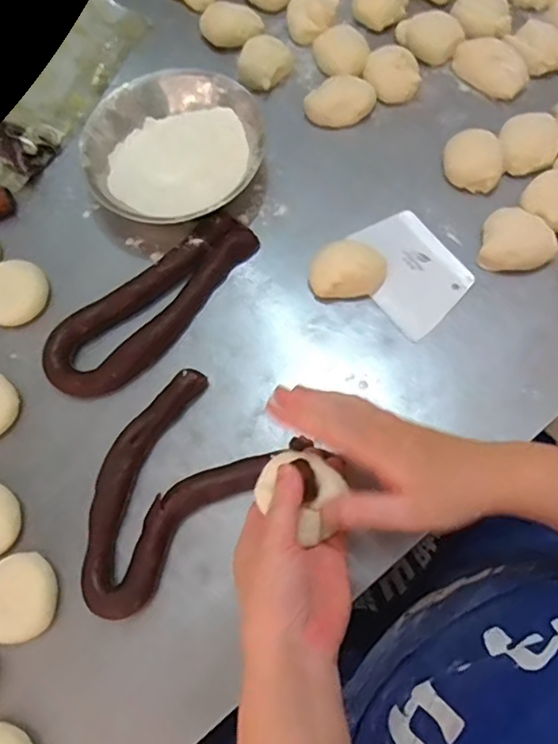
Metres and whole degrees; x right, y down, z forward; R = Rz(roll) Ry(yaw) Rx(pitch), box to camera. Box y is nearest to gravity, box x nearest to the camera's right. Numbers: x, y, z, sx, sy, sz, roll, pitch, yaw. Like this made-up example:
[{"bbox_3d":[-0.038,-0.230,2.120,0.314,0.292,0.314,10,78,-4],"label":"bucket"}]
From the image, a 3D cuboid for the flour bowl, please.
[{"bbox_3d":[-0.110,-0.235,0.630,0.184,0.047,0.175,-2,70,5],"label":"flour bowl"}]

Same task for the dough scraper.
[{"bbox_3d":[0.128,-0.103,0.587,0.092,0.011,0.123,-38,76,-4],"label":"dough scraper"}]

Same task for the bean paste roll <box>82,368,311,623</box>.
[{"bbox_3d":[-0.101,0.100,0.523,0.120,0.027,0.212,41,78,17],"label":"bean paste roll"}]

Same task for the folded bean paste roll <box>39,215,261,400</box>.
[{"bbox_3d":[-0.123,-0.069,0.583,0.237,0.024,0.081,-42,72,-10],"label":"folded bean paste roll"}]

